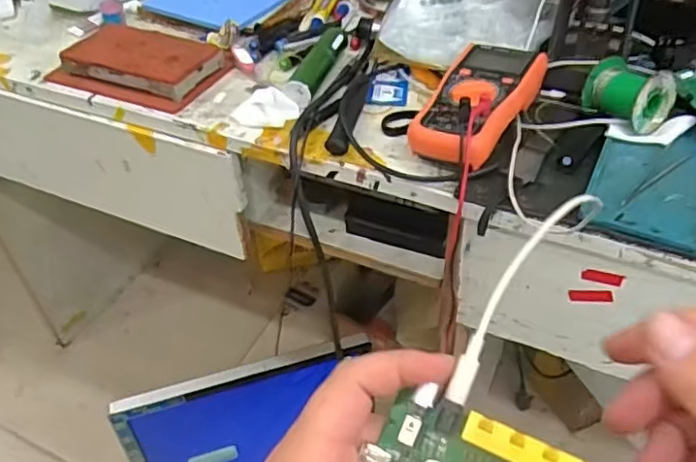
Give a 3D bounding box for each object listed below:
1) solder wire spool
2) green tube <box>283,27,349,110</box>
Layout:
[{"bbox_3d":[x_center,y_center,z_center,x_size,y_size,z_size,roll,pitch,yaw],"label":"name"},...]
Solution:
[{"bbox_3d":[0.284,-0.138,0.632,0.070,0.060,0.070,-24,47,-22],"label":"solder wire spool"},{"bbox_3d":[-0.037,-0.201,0.742,0.034,0.026,0.146,10,44,13],"label":"green tube"}]

